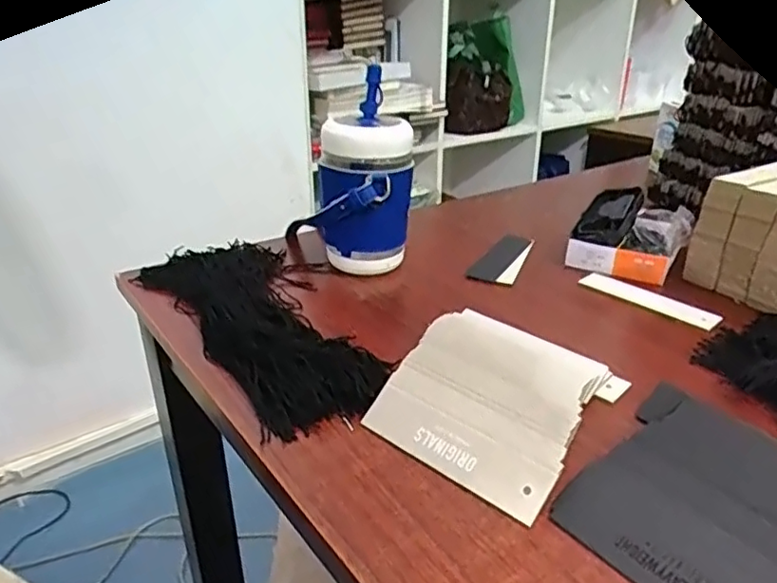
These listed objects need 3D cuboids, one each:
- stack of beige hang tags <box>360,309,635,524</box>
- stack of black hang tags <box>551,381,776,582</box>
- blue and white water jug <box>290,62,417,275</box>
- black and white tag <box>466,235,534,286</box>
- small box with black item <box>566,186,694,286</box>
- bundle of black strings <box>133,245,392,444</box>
[{"bbox_3d":[0.069,0.067,0.412,0.129,0.022,0.160,16,29,29],"label":"stack of beige hang tags"},{"bbox_3d":[0.178,0.115,0.329,0.141,0.023,0.140,-17,31,-33],"label":"stack of black hang tags"},{"bbox_3d":[-0.026,-0.098,0.596,0.086,0.173,0.078,12,28,23],"label":"blue and white water jug"},{"bbox_3d":[0.126,-0.035,0.657,0.043,0.013,0.135,13,28,25],"label":"black and white tag"},{"bbox_3d":[0.259,-0.063,0.649,0.102,0.061,0.125,15,29,27],"label":"small box with black item"},{"bbox_3d":[-0.112,0.012,0.501,0.119,0.022,0.288,-12,28,-25],"label":"bundle of black strings"}]

